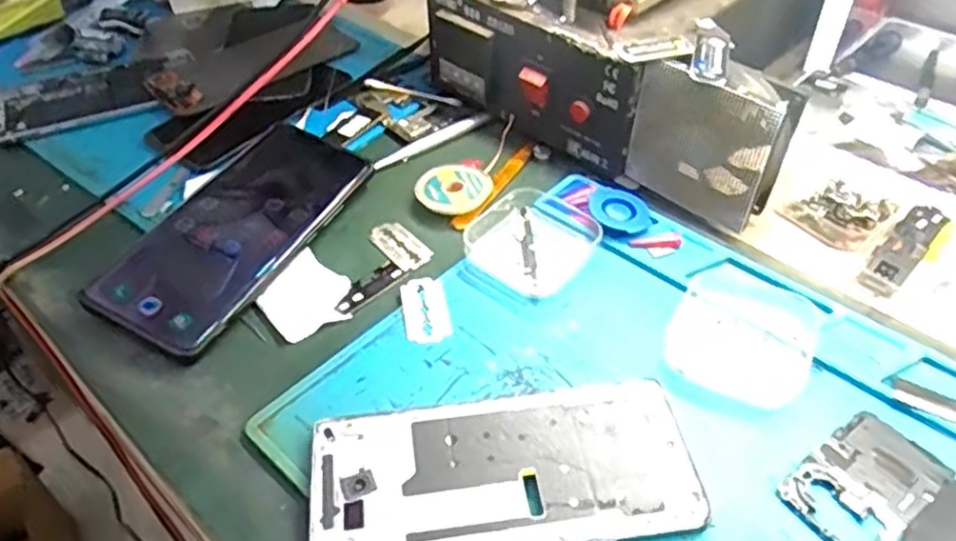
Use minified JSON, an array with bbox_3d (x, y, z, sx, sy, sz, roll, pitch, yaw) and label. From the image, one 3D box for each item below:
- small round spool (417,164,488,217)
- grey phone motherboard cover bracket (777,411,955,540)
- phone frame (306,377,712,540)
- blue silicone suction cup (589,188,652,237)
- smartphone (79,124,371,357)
[{"bbox_3d":[-0.015,-0.051,0.438,0.043,0.008,0.042,-2,46,2],"label":"small round spool"},{"bbox_3d":[0.160,0.087,0.297,0.063,0.004,0.043,-31,52,-24],"label":"grey phone motherboard cover bracket"},{"bbox_3d":[0.010,0.083,0.302,0.156,0.011,0.074,-7,46,-4],"label":"phone frame"},{"bbox_3d":[0.081,-0.033,0.414,0.033,0.009,0.039,0,46,3],"label":"blue silicone suction cup"},{"bbox_3d":[-0.137,-0.027,0.413,0.080,0.013,0.169,29,54,14],"label":"smartphone"}]

